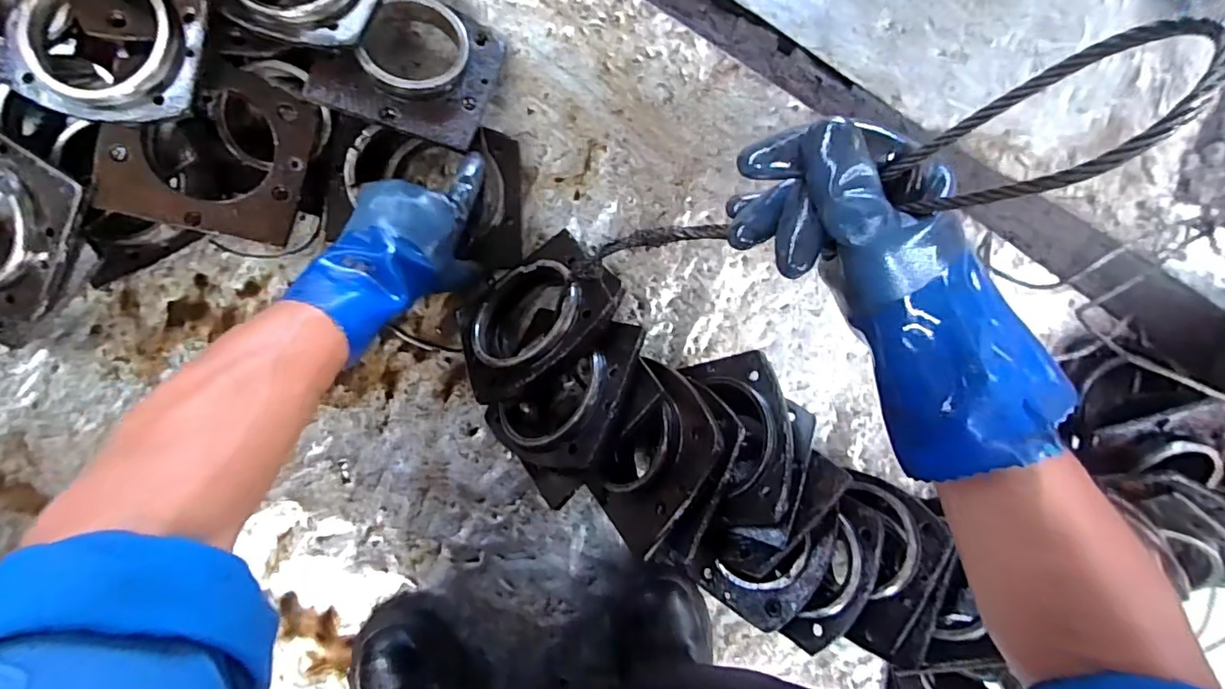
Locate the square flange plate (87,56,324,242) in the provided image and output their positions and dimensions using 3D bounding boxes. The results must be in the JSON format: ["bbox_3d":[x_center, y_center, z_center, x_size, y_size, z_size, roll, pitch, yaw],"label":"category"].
[{"bbox_3d":[-0.363,-0.177,0.498,0.156,0.011,0.149,11,85,-15],"label":"square flange plate"}]

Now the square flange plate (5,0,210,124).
[{"bbox_3d":[-0.424,-0.263,0.465,0.140,0.027,0.145,11,91,-9],"label":"square flange plate"}]

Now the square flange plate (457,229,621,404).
[{"bbox_3d":[-0.078,-0.034,0.529,0.165,0.151,0.028,-32,141,9],"label":"square flange plate"}]

